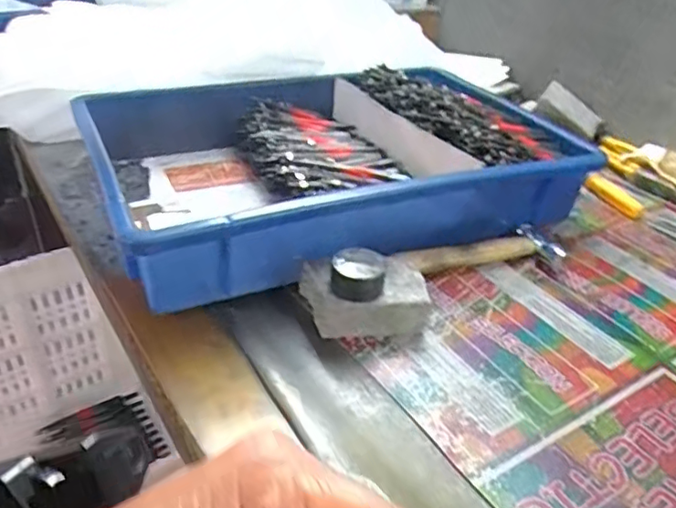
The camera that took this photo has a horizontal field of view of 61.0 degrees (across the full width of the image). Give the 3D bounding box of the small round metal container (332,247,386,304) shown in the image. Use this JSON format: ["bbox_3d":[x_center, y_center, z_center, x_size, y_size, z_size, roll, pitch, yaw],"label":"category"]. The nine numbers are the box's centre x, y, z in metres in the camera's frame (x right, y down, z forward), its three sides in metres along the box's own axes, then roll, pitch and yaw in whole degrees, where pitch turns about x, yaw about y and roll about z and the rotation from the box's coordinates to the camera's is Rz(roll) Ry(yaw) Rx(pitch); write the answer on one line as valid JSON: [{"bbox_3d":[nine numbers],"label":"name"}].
[{"bbox_3d":[0.014,0.015,0.393,0.035,0.027,0.034,2,34,-2],"label":"small round metal container"}]

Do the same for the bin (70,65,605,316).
[{"bbox_3d":[-0.008,-0.095,0.552,0.412,0.088,0.294,-14,38,-23],"label":"bin"}]

